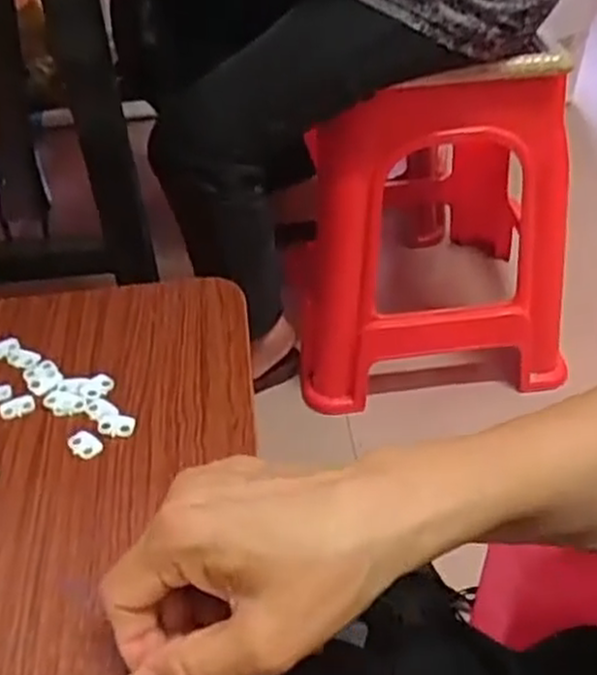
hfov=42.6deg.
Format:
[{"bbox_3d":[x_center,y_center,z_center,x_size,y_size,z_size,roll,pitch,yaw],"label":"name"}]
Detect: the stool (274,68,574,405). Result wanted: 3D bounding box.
[{"bbox_3d":[0.184,-0.199,1.120,0.384,0.460,0.410,-3,41,0],"label":"stool"}]

